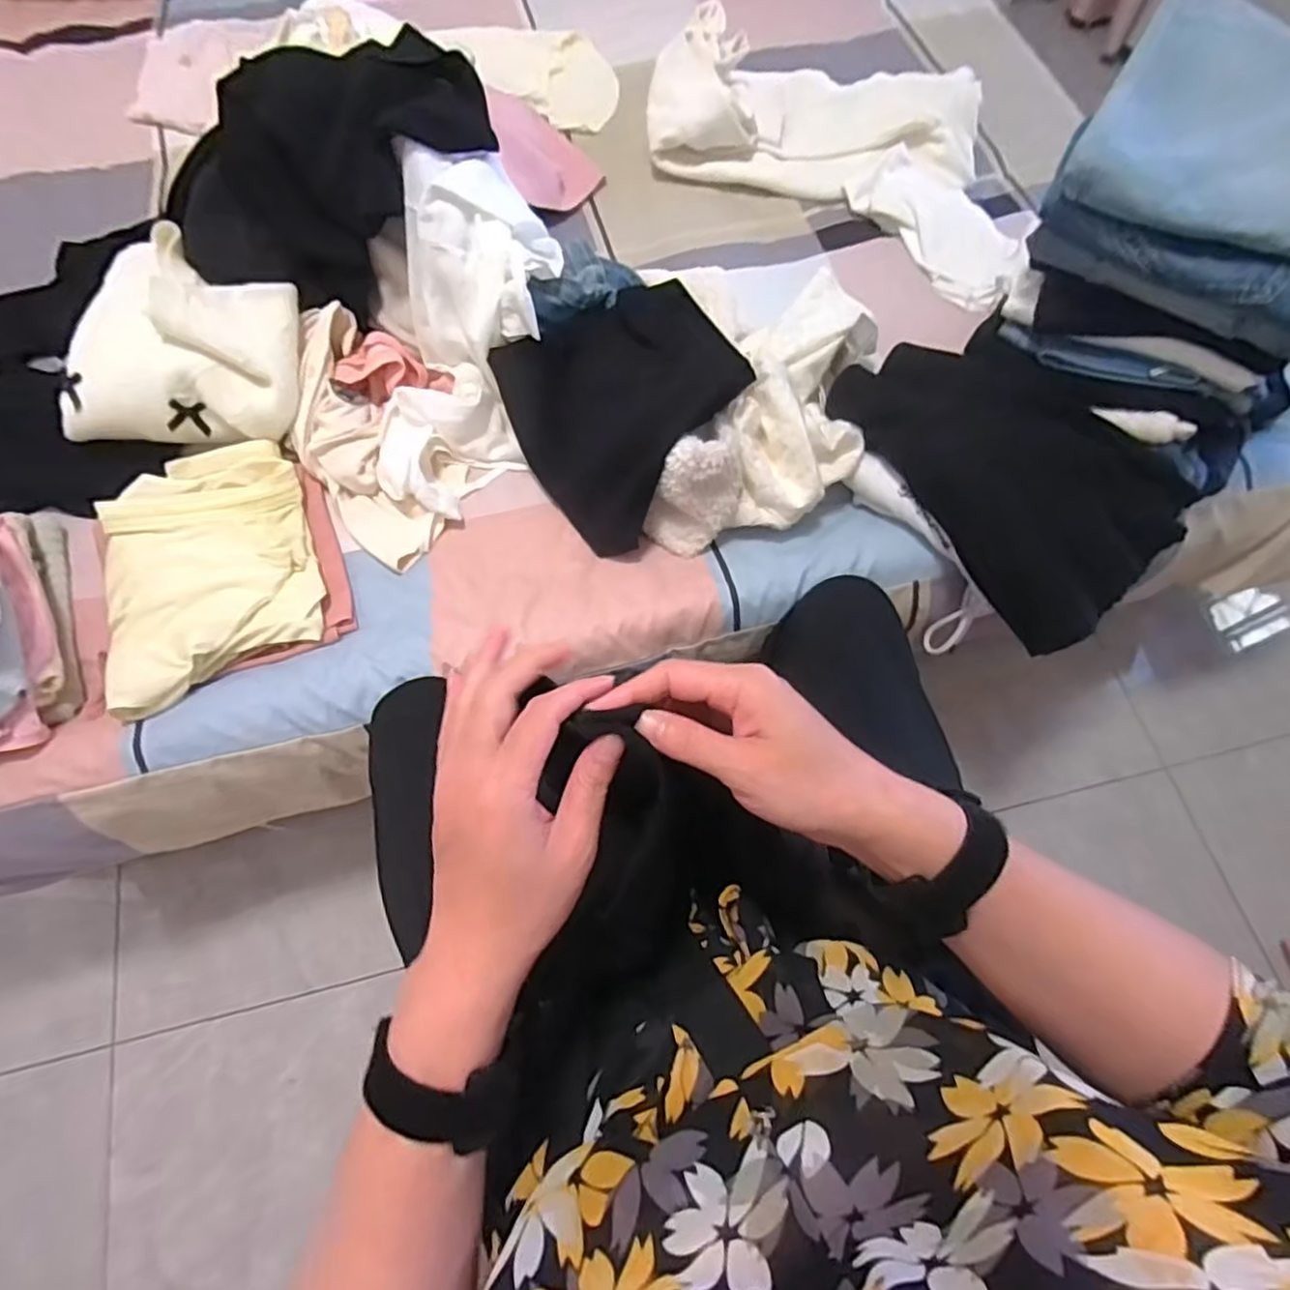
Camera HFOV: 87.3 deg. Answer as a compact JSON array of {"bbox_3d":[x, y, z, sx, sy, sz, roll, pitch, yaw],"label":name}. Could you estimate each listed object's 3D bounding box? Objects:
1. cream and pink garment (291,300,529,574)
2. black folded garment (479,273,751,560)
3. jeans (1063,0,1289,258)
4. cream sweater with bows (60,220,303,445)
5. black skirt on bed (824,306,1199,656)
[{"bbox_3d":[-0.301,-0.264,0.801,0.225,0.078,0.280,-42,74,-14],"label":"cream and pink garment"},{"bbox_3d":[-0.019,-0.290,0.771,0.257,0.131,0.259,-36,73,-13],"label":"black folded garment"},{"bbox_3d":[0.559,-0.480,0.612,0.250,0.053,0.286,29,72,11],"label":"jeans"},{"bbox_3d":[-0.528,-0.354,0.766,0.252,0.085,0.238,-4,92,-2],"label":"cream sweater with bows"},{"bbox_3d":[0.400,-0.208,0.723,0.241,0.089,0.367,-31,72,-11],"label":"black skirt on bed"}]

